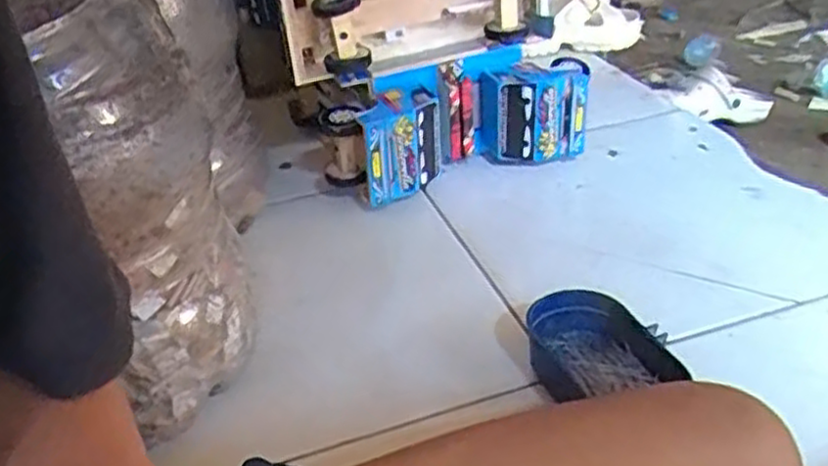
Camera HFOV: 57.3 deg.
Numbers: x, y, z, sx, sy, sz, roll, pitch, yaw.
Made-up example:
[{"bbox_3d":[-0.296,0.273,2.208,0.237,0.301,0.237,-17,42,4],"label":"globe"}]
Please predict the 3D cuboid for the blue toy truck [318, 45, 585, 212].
[{"bbox_3d":[0.058,-0.127,0.893,0.316,0.118,0.117,-16,35,-14],"label":"blue toy truck"}]

